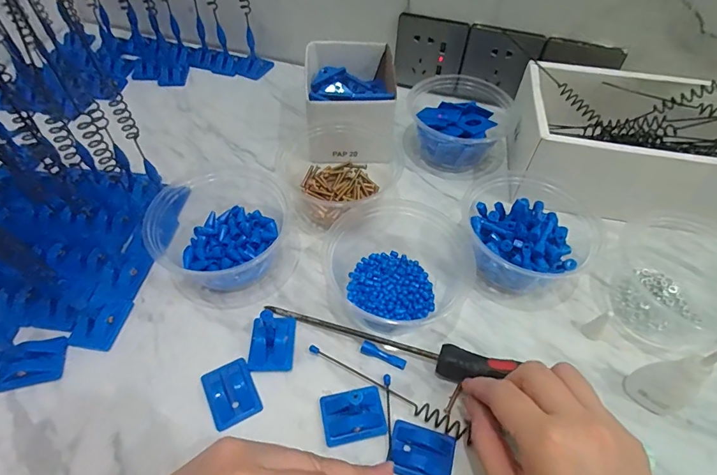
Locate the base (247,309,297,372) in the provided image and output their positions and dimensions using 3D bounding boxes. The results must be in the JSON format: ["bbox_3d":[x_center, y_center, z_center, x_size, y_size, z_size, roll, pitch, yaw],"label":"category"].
[{"bbox_3d":[-0.068,0.080,0.327,0.034,0.021,0.044,2,53,0],"label":"base"}]

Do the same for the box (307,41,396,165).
[{"bbox_3d":[-0.011,-0.151,0.472,0.097,0.078,0.128,-1,53,-2],"label":"box"}]

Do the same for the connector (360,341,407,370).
[{"bbox_3d":[0.020,0.093,0.329,0.037,0.006,0.009,19,55,12],"label":"connector"}]

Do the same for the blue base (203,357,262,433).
[{"bbox_3d":[-0.094,0.114,0.308,0.034,0.005,0.044,-22,57,-18],"label":"blue base"}]

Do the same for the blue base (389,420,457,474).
[{"bbox_3d":[0.044,0.149,0.287,0.043,0.006,0.035,15,54,9],"label":"blue base"}]

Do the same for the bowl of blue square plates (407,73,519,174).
[{"bbox_3d":[0.110,-0.127,0.469,0.111,0.064,0.100,20,55,13],"label":"bowl of blue square plates"}]

